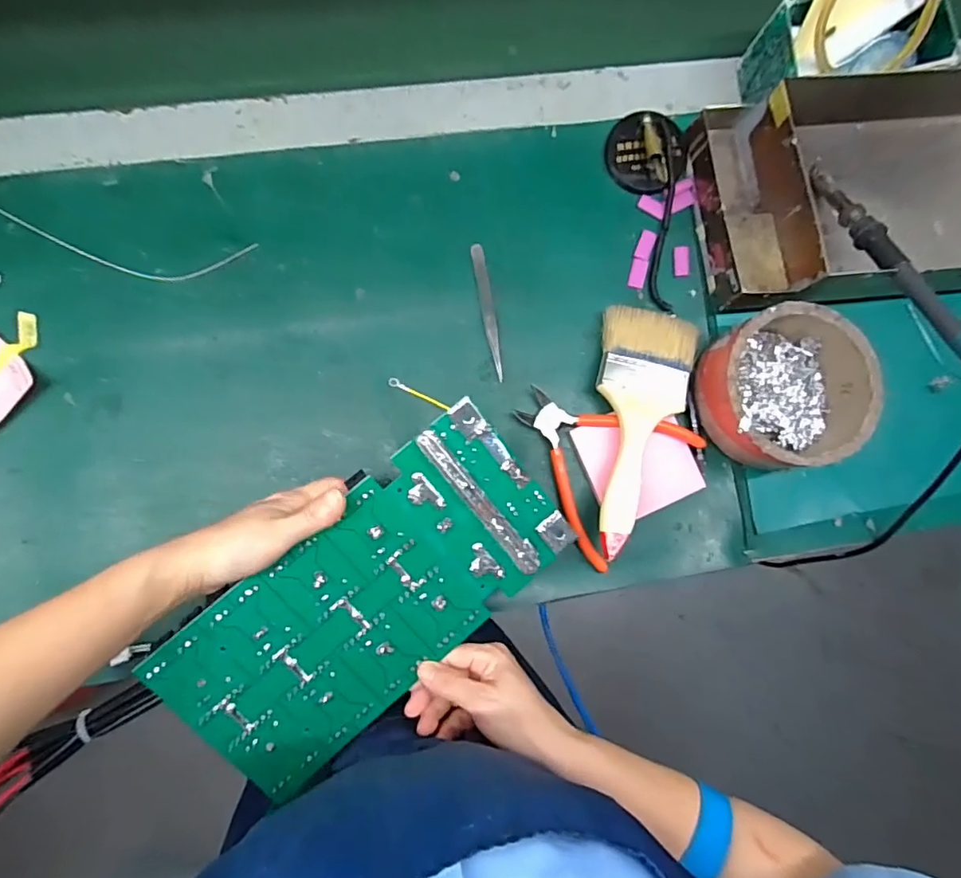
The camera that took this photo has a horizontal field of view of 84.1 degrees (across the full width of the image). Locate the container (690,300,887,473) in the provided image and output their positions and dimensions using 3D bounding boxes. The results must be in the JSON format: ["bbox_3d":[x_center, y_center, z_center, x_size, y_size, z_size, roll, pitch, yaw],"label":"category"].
[{"bbox_3d":[0.239,-0.039,0.426,0.120,0.055,0.121,1,84,-5],"label":"container"}]

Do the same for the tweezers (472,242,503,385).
[{"bbox_3d":[0.006,-0.105,0.439,0.011,0.010,0.113,-9,85,-6],"label":"tweezers"}]

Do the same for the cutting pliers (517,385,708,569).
[{"bbox_3d":[0.089,0.010,0.430,0.133,0.015,0.135,41,82,0],"label":"cutting pliers"}]

